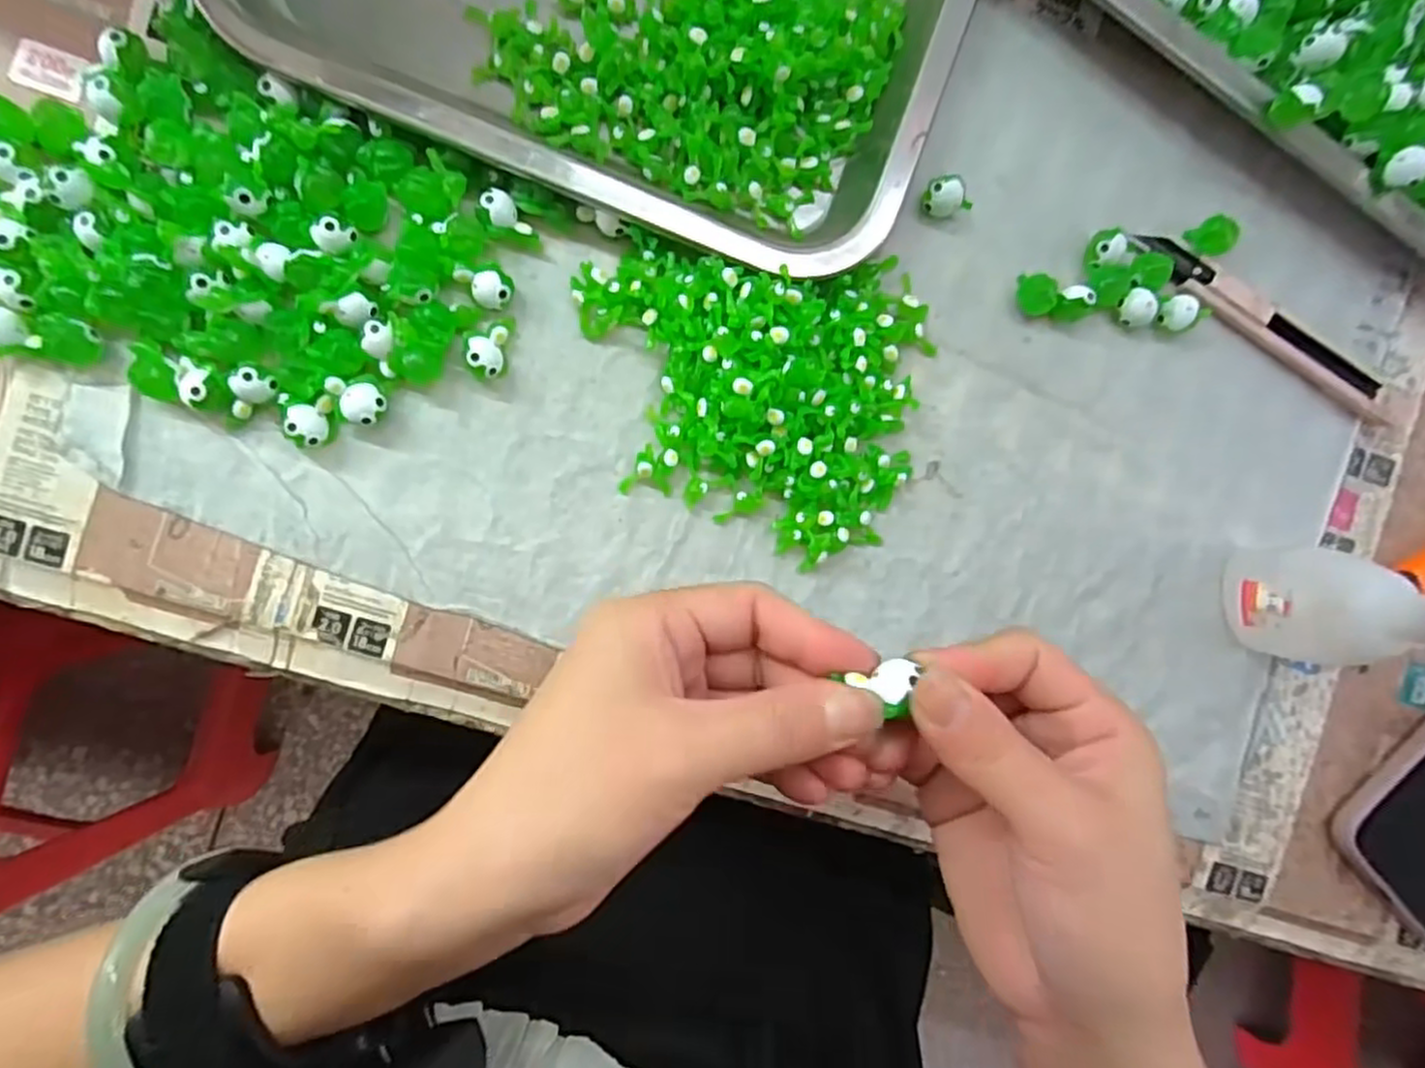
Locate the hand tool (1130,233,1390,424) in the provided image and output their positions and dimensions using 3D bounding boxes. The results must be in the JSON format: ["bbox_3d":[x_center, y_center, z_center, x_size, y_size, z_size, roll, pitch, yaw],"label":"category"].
[{"bbox_3d":[0.233,-0.088,0.307,0.130,0.008,0.017,31,89,-7],"label":"hand tool"}]

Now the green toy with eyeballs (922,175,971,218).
[{"bbox_3d":[0.094,-0.133,0.288,0.021,0.013,0.013,2,93,-7],"label":"green toy with eyeballs"}]

